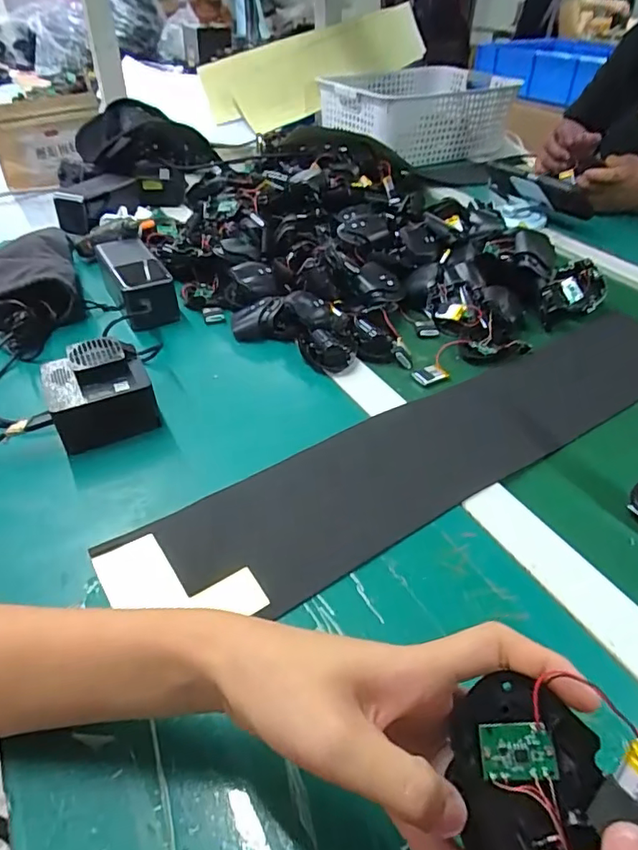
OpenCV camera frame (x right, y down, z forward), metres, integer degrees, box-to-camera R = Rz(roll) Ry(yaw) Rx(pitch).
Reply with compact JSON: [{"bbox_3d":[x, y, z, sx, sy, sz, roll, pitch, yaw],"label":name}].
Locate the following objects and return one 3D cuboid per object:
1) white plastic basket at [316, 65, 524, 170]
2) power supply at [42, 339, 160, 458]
[{"bbox_3d":[0.201,-0.637,1.091,0.341,0.122,0.265,-23,46,-24],"label":"white plastic basket"},{"bbox_3d":[-0.181,-0.027,0.437,0.078,0.062,0.067,-18,44,-19],"label":"power supply"}]

